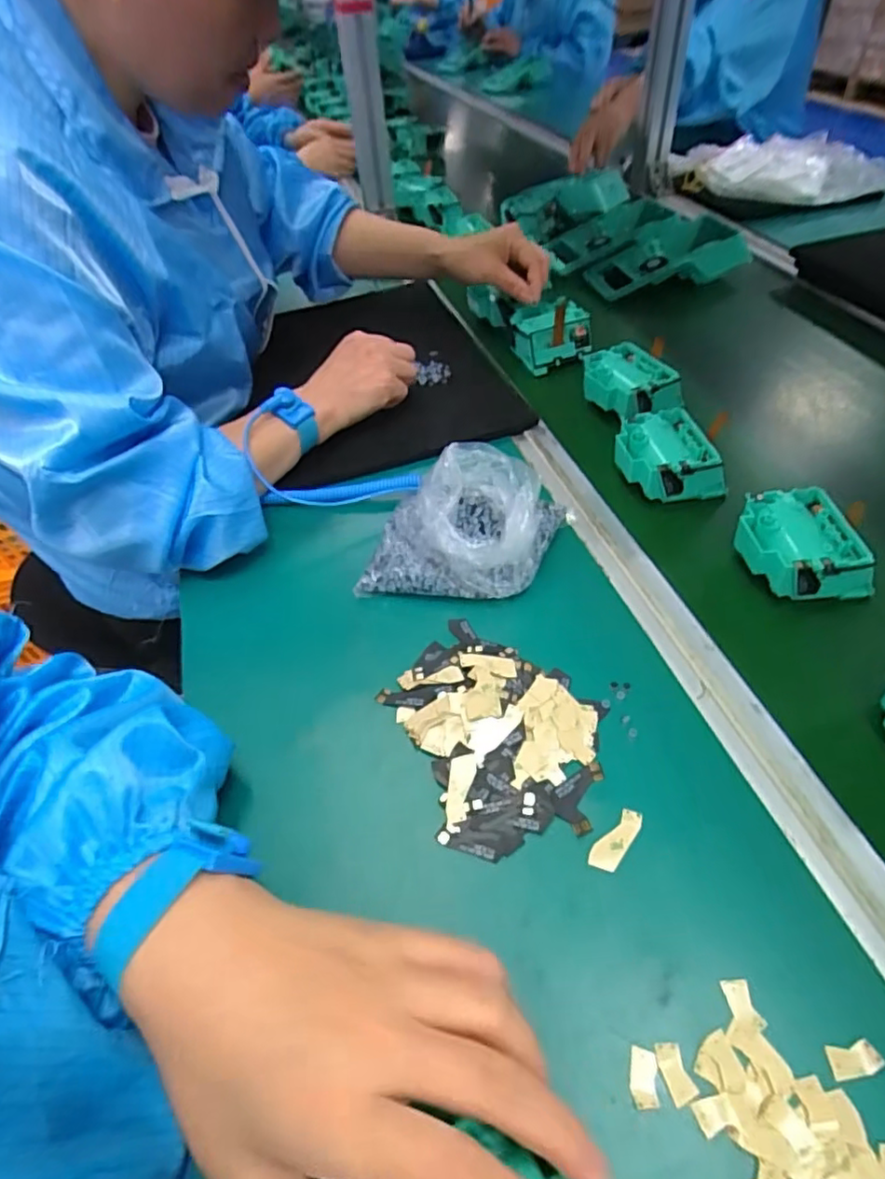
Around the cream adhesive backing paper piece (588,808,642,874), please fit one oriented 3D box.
[{"bbox_3d":[0.091,0.131,0.318,0.014,0.004,0.037,36,61,20],"label":"cream adhesive backing paper piece"}]

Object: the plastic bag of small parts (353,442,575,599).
[{"bbox_3d":[0.021,-0.055,0.458,0.128,0.051,0.146,10,50,14],"label":"plastic bag of small parts"}]

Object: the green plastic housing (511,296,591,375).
[{"bbox_3d":[0.118,-0.273,0.665,0.081,0.054,0.070,-12,49,-6],"label":"green plastic housing"}]

